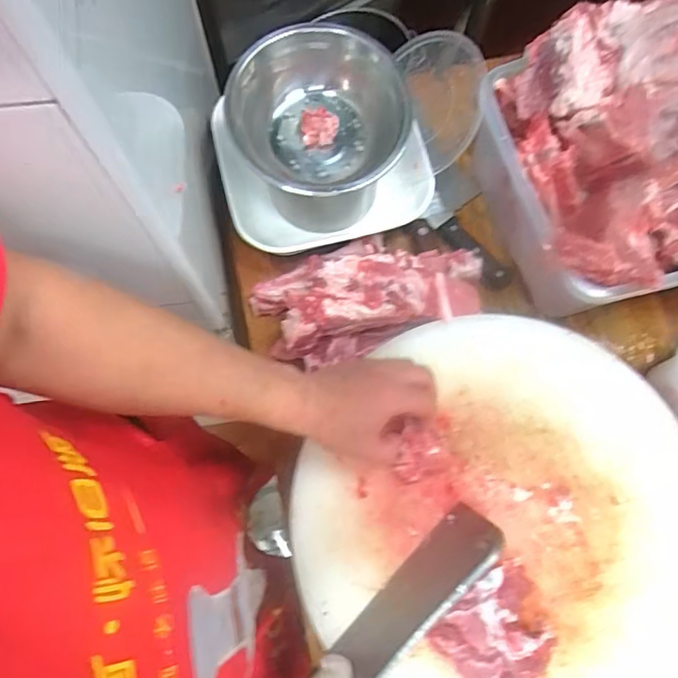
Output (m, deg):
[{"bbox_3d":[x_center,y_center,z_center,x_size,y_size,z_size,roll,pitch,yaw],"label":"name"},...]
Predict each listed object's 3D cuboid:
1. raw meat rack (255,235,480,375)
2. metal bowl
[{"bbox_3d":[0.038,-0.061,0.626,0.272,0.080,0.134,-17,75,-6],"label":"raw meat rack"},{"bbox_3d":[-0.020,-0.240,0.591,0.185,0.077,0.186,0,74,-1],"label":"metal bowl"}]

